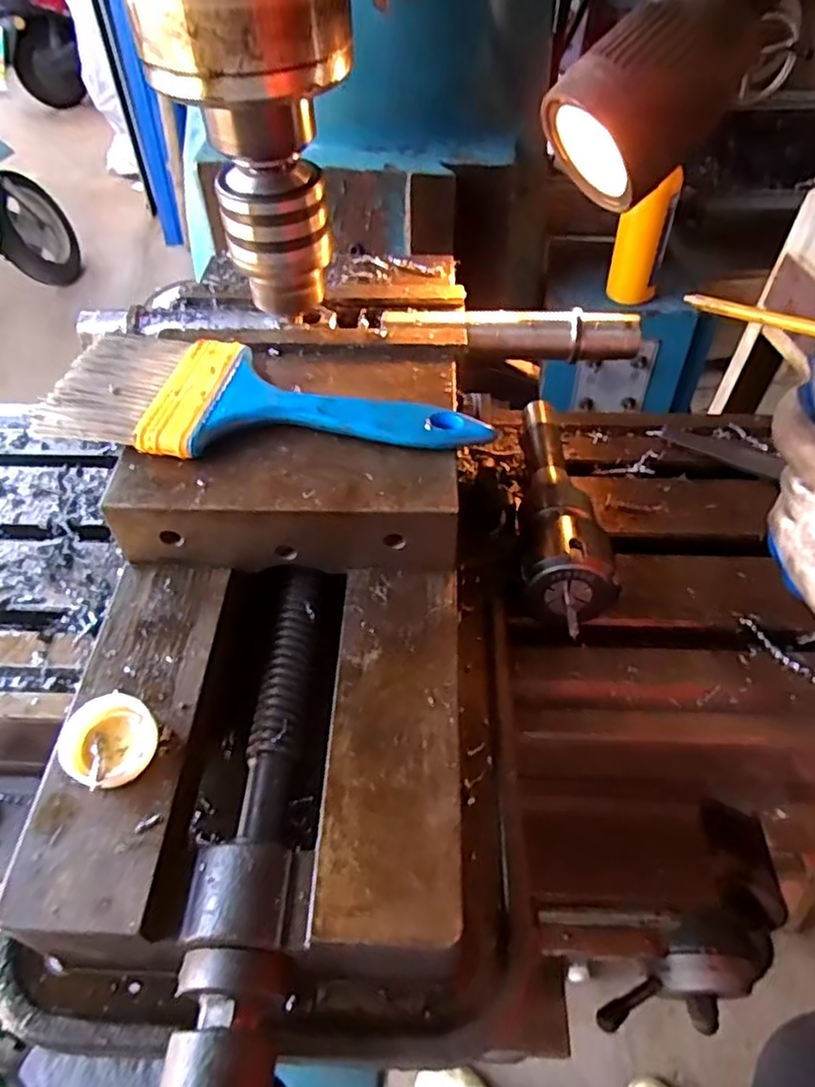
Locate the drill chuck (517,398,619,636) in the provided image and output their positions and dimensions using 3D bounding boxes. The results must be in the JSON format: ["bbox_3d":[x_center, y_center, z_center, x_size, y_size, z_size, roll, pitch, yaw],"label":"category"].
[{"bbox_3d":[0.092,-0.024,0.392,0.053,0.052,0.182,4,49,3],"label":"drill chuck"}]

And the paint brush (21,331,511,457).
[{"bbox_3d":[-0.064,-0.068,0.310,0.197,0.010,0.073,4,49,3],"label":"paint brush"}]

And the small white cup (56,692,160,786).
[{"bbox_3d":[-0.109,0.074,0.247,0.034,0.013,0.032,0,49,-1],"label":"small white cup"}]

